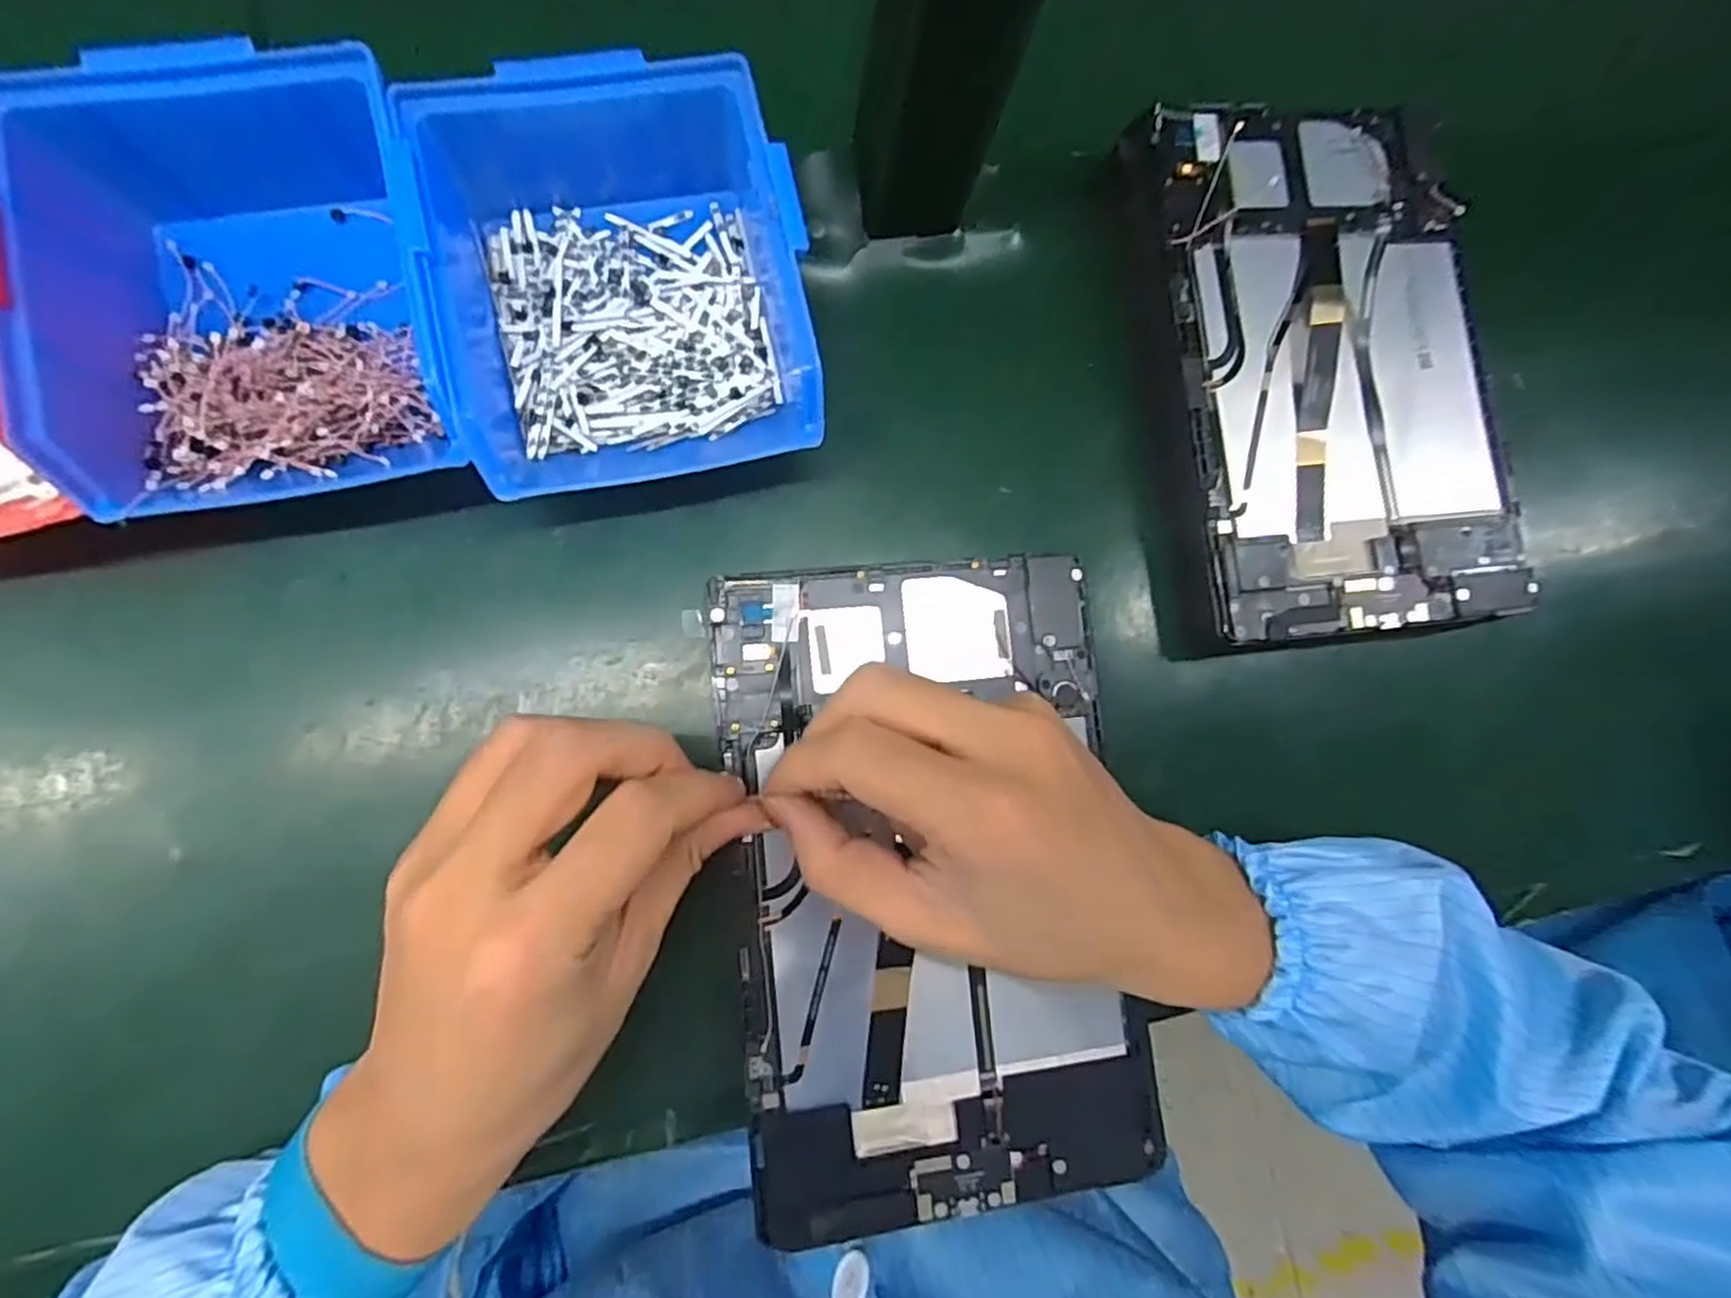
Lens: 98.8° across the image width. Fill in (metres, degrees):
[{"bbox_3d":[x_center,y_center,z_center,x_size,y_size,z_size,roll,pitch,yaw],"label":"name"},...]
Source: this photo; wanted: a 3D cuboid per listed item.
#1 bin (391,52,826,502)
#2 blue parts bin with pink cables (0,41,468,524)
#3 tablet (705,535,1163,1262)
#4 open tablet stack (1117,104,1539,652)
[{"bbox_3d":[-0.093,-0.139,0.279,0.129,0.061,0.147,-16,90,-9],"label":"bin"},{"bbox_3d":[-0.209,-0.118,0.258,0.122,0.059,0.133,-12,89,-9],"label":"blue parts bin with pink cables"},{"bbox_3d":[0.026,0.087,0.282,0.148,0.015,0.240,-6,86,-6],"label":"tablet"},{"bbox_3d":[0.205,-0.126,0.333,0.154,0.024,0.236,-7,84,-9],"label":"open tablet stack"}]

